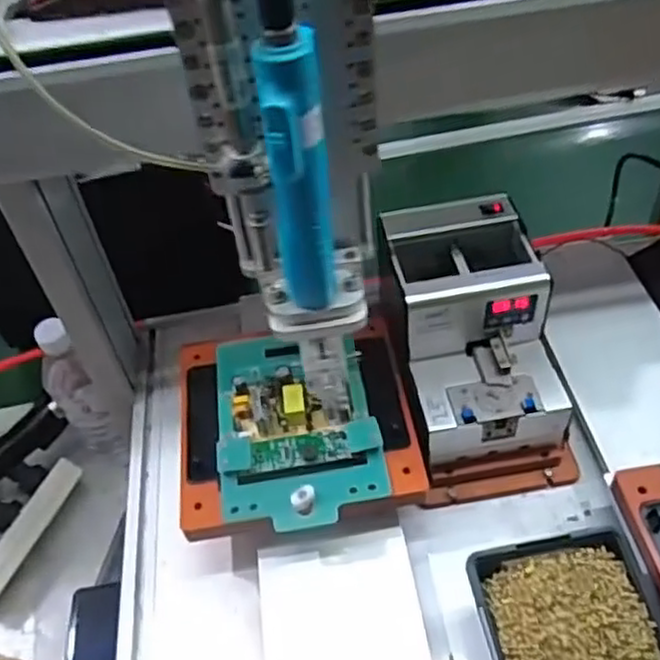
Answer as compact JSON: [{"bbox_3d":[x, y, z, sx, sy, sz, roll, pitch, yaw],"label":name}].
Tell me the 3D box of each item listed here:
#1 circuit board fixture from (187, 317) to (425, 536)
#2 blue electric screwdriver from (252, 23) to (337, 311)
[{"bbox_3d":[-0.032,0.072,0.612,0.197,0.039,0.199,-8,48,-2],"label":"circuit board fixture"},{"bbox_3d":[-0.015,-0.077,0.387,0.030,0.166,0.029,-3,48,3],"label":"blue electric screwdriver"}]

